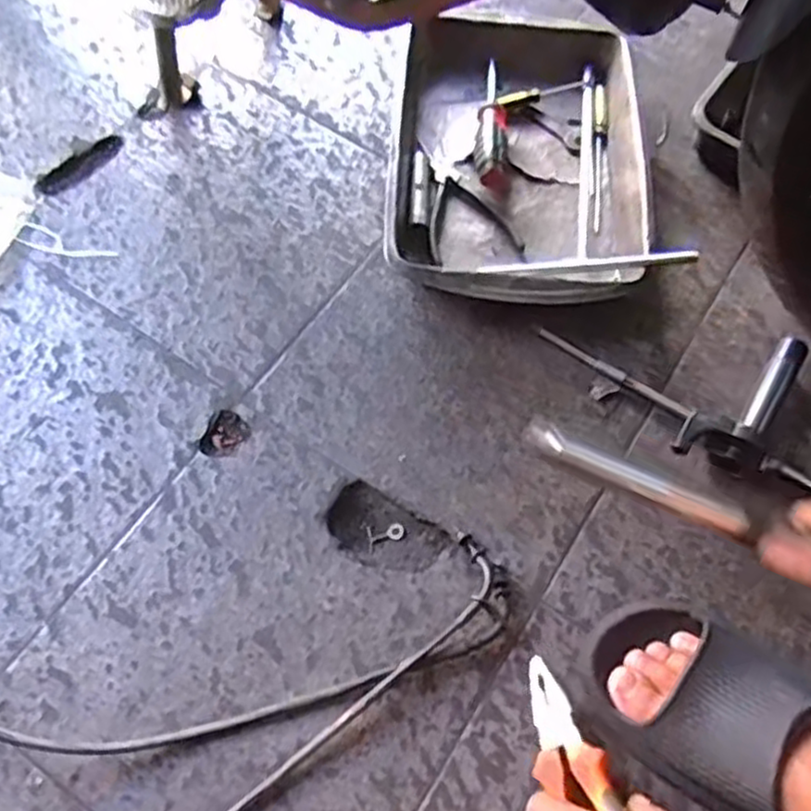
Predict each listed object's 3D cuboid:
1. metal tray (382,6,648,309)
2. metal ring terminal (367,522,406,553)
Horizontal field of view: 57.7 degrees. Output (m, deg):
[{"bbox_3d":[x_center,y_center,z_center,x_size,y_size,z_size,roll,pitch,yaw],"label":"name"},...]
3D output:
[{"bbox_3d":[0.109,-0.247,0.743,0.242,0.048,0.346,5,65,-1],"label":"metal tray"},{"bbox_3d":[-0.016,0.108,0.609,0.031,0.004,0.020,-7,66,-7],"label":"metal ring terminal"}]

